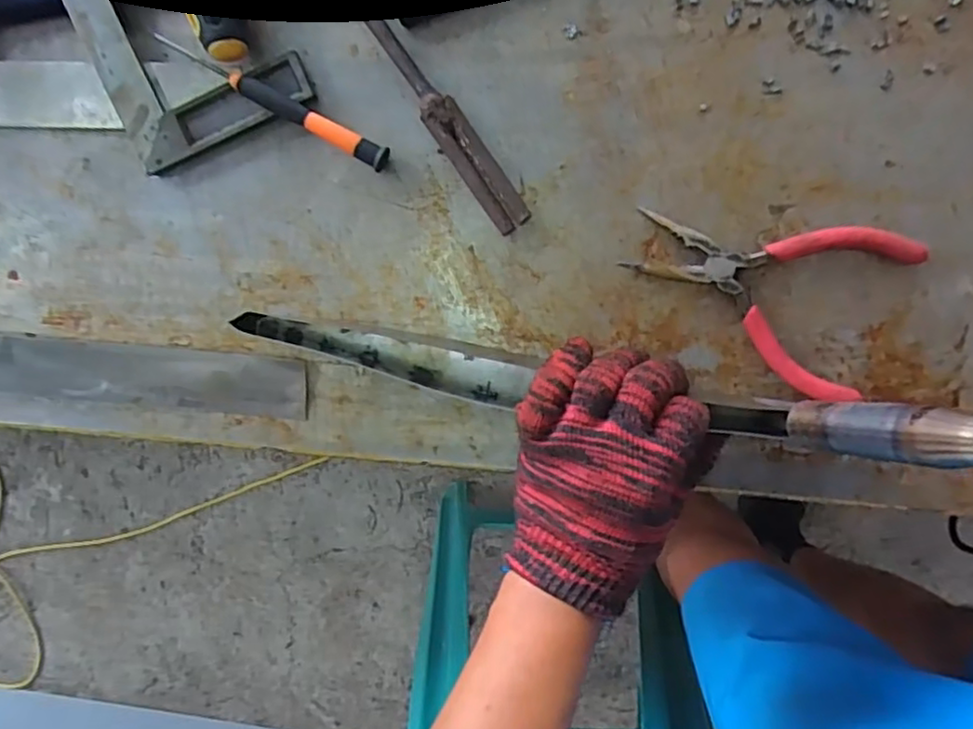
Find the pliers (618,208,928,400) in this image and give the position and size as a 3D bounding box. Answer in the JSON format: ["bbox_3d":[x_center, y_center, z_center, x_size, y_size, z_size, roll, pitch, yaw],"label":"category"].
[{"bbox_3d":[0.151,-0.043,0.370,0.143,0.012,0.091,20,98,4],"label":"pliers"}]

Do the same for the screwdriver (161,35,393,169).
[{"bbox_3d":[-0.120,-0.150,0.382,0.138,0.020,0.012,30,98,2],"label":"screwdriver"}]

